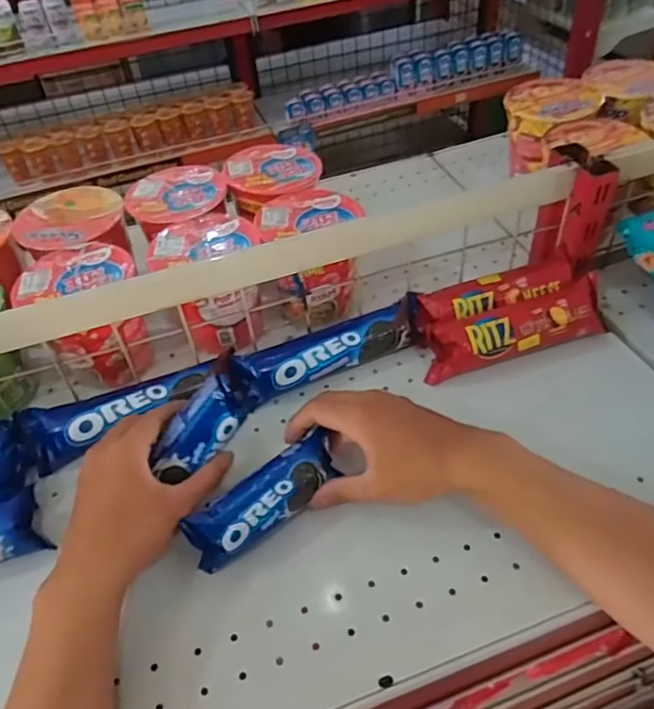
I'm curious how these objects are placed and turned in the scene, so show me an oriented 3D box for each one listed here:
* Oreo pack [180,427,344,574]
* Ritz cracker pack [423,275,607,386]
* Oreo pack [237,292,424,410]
[{"bbox_3d":[-0.041,0.109,0.427,0.127,0.044,0.035,-36,53,-22],"label":"Oreo pack"},{"bbox_3d":[0.176,-0.025,0.533,0.175,0.042,0.054,-15,46,-8],"label":"Ritz cracker pack"},{"bbox_3d":[0.011,-0.007,0.536,0.174,0.036,0.037,-20,47,-13],"label":"Oreo pack"}]

